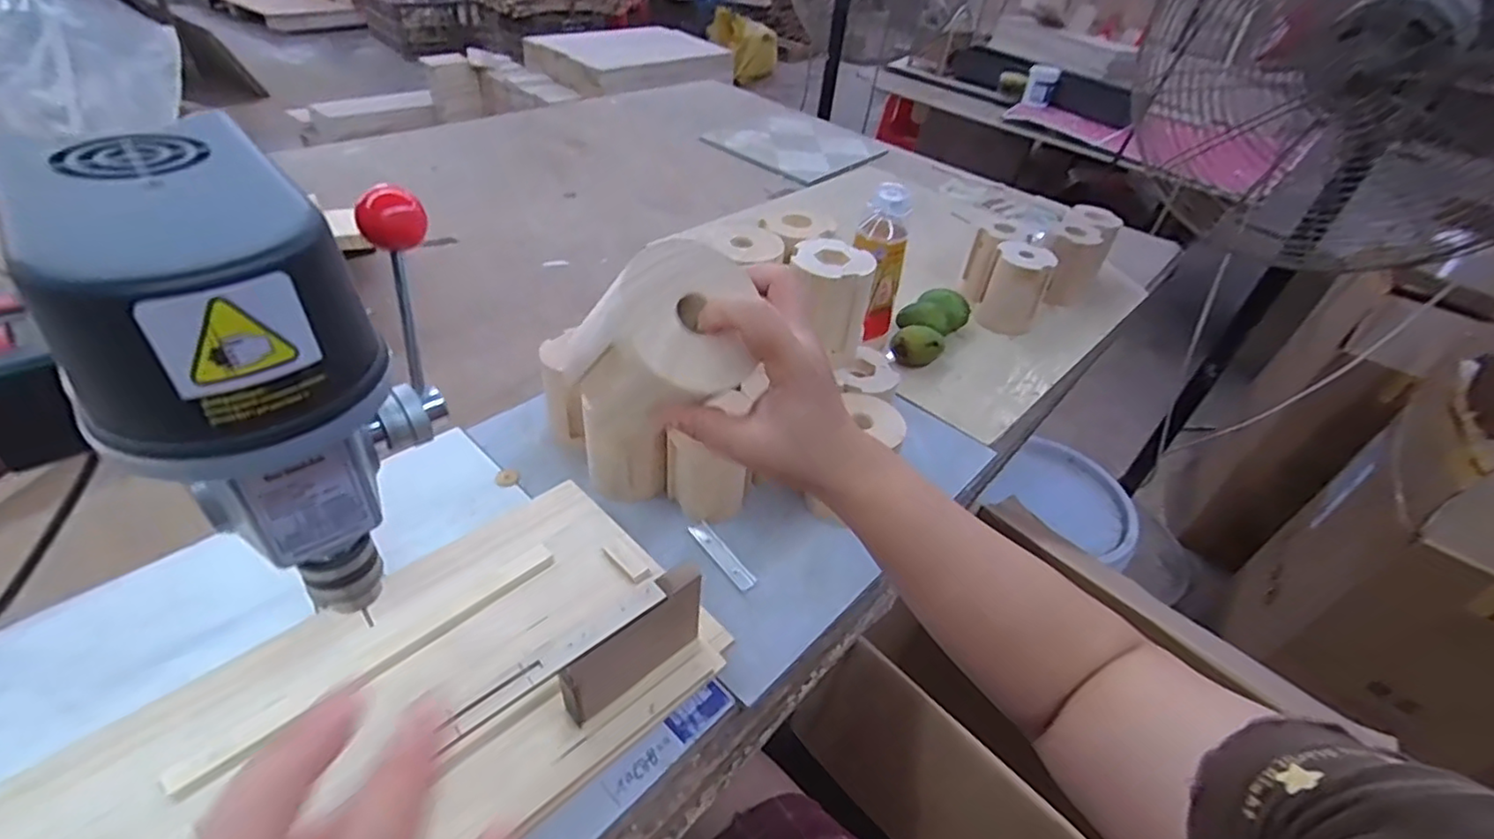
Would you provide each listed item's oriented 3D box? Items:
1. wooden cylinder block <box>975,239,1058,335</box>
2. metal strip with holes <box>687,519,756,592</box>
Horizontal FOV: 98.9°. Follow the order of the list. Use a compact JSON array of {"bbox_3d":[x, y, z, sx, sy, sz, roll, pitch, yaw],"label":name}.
[{"bbox_3d":[0.368,-0.177,0.877,0.073,0.120,0.070,27,44,21],"label":"wooden cylinder block"},{"bbox_3d":[-0.022,0.119,0.565,0.019,0.006,0.078,-26,51,-33],"label":"metal strip with holes"}]

